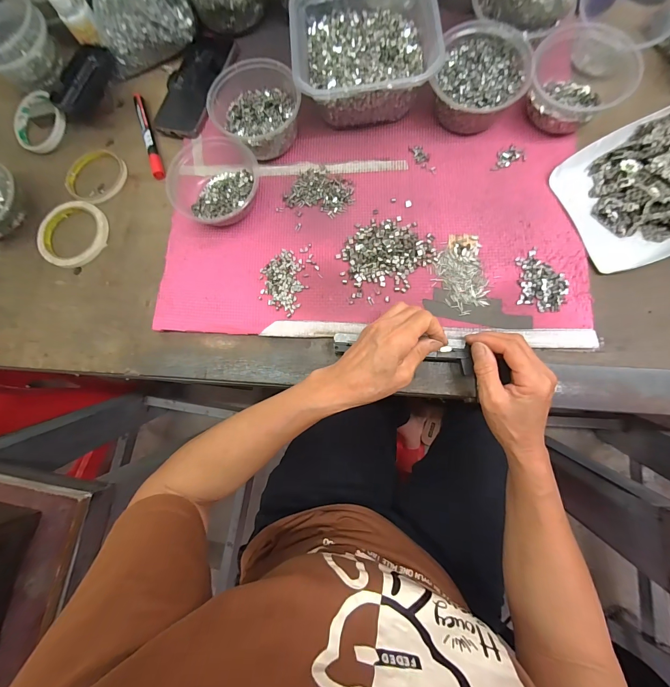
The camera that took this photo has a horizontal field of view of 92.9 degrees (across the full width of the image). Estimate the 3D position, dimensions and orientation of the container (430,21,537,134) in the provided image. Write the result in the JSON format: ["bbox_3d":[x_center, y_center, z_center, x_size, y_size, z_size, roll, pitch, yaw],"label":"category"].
[{"bbox_3d":[0.179,-0.324,0.398,0.105,0.056,0.117,17,82,8],"label":"container"}]

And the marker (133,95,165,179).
[{"bbox_3d":[-0.273,-0.304,0.464,0.015,0.011,0.152,-20,81,2],"label":"marker"}]

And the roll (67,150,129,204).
[{"bbox_3d":[-0.352,-0.246,0.467,0.081,0.013,0.083,-1,82,5],"label":"roll"}]

